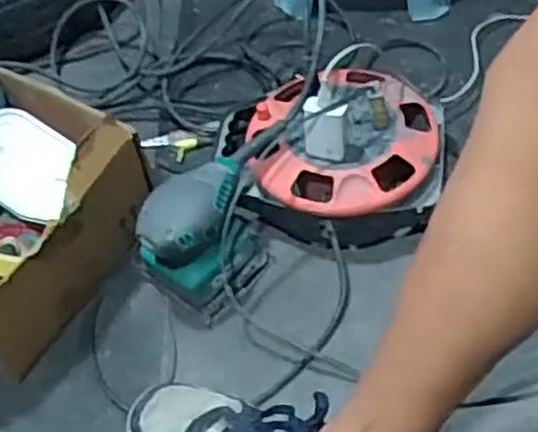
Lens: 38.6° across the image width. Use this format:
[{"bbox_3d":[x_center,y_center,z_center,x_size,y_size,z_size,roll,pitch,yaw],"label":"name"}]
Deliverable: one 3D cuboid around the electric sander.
[{"bbox_3d":[-0.062,0.025,0.770,0.122,0.128,0.091,-31,56,-16],"label":"electric sander"}]

